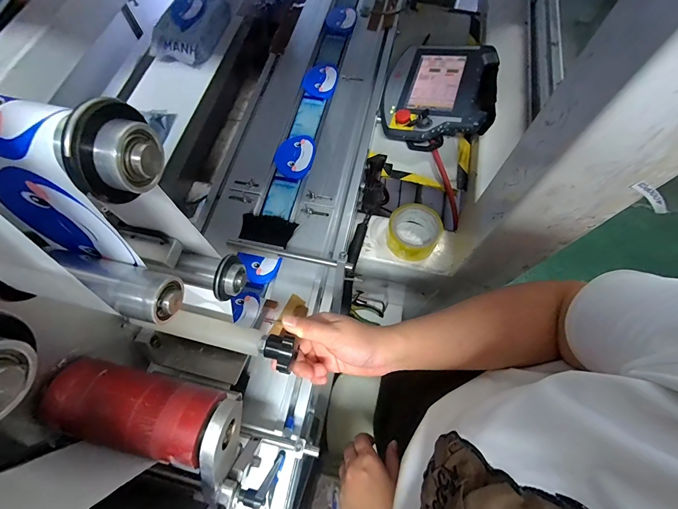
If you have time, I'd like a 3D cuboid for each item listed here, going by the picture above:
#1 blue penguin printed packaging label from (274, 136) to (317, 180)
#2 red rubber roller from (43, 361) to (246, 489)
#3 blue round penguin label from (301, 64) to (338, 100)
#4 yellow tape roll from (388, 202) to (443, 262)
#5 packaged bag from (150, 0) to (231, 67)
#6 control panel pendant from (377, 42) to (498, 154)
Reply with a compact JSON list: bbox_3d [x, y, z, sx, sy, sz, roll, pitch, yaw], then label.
[{"bbox_3d":[-0.082,-0.180,0.584,0.073,0.007,0.091,13,68,6],"label":"blue penguin printed packaging label"},{"bbox_3d":[-0.163,0.143,0.275,0.157,0.065,0.073,13,68,6],"label":"red rubber roller"},{"bbox_3d":[-0.038,-0.359,0.656,0.069,0.009,0.090,8,68,4],"label":"blue round penguin label"},{"bbox_3d":[0.141,-0.042,0.604,0.095,0.054,0.099,0,67,1],"label":"yellow tape roll"},{"bbox_3d":[-0.342,-0.521,0.723,0.112,0.070,0.194,16,68,7],"label":"packaged bag"},{"bbox_3d":[0.199,-0.320,0.639,0.211,0.071,0.243,6,67,14],"label":"control panel pendant"}]

